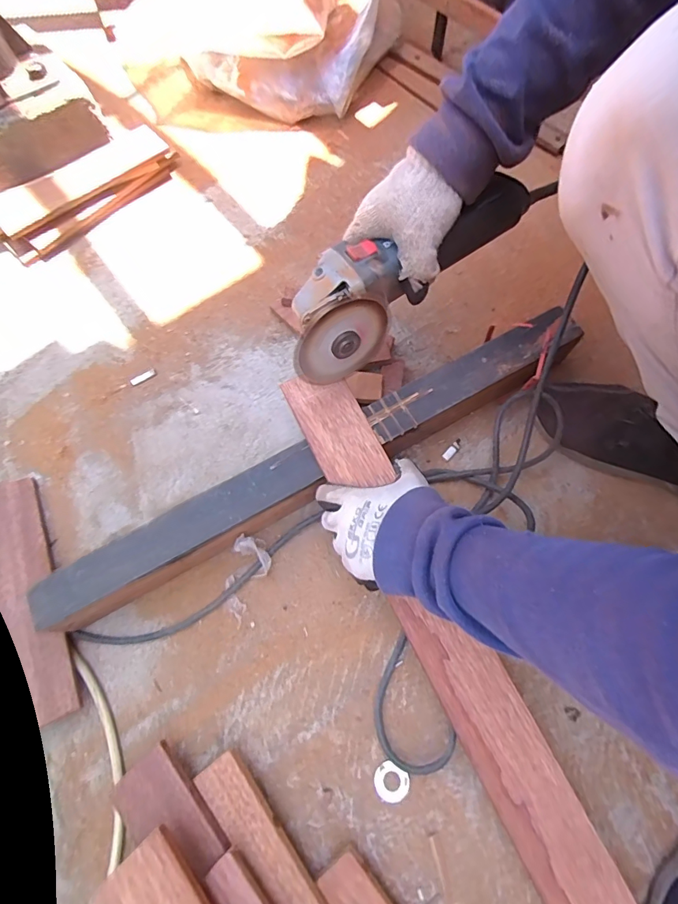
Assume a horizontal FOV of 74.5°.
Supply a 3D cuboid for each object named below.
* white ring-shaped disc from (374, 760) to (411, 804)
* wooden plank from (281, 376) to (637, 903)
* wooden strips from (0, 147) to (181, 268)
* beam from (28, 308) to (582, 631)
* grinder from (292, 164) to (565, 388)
[{"bbox_3d":[0.048,0.305,0.411,0.031,0.006,0.032,-1,74,4],"label":"white ring-shaped disc"},{"bbox_3d":[0.162,0.284,0.366,0.064,0.015,0.844,-26,75,-8],"label":"wooden plank"},{"bbox_3d":[-0.359,-0.358,0.651,0.294,0.043,0.066,-31,72,-10],"label":"wooden strips"},{"bbox_3d":[-0.005,0.006,0.489,0.633,0.074,0.067,-29,72,-9],"label":"beam"},{"bbox_3d":[0.070,-0.187,0.443,0.301,0.079,0.082,-35,73,-7],"label":"grinder"}]

